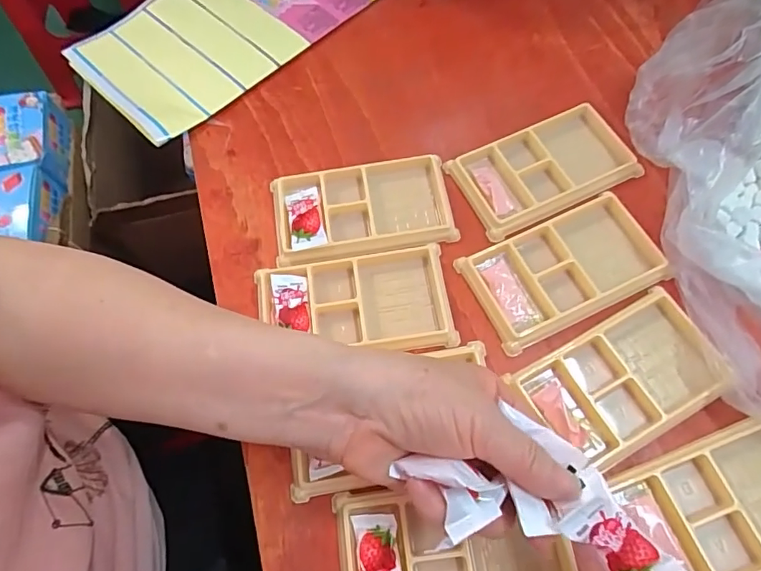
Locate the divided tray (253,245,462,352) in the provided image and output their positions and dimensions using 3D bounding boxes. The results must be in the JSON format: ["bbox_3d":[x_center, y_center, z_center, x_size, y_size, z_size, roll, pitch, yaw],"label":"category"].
[{"bbox_3d":[-0.019,0.015,0.357,0.135,0.012,0.075,-8,66,-2],"label":"divided tray"}]

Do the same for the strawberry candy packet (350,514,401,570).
[{"bbox_3d":[-0.001,0.162,0.288,0.027,0.005,0.055,-12,57,10],"label":"strawberry candy packet"}]

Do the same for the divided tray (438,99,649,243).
[{"bbox_3d":[0.131,-0.094,0.397,0.138,0.011,0.076,-25,68,-9],"label":"divided tray"}]

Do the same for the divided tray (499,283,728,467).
[{"bbox_3d":[0.156,0.063,0.328,0.132,0.010,0.073,-27,68,-10],"label":"divided tray"}]

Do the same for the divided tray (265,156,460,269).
[{"bbox_3d":[-0.014,-0.058,0.390,0.135,0.014,0.079,-9,66,-2],"label":"divided tray"}]

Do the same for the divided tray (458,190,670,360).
[{"bbox_3d":[0.132,-0.013,0.363,0.131,0.012,0.075,-24,67,-8],"label":"divided tray"}]

